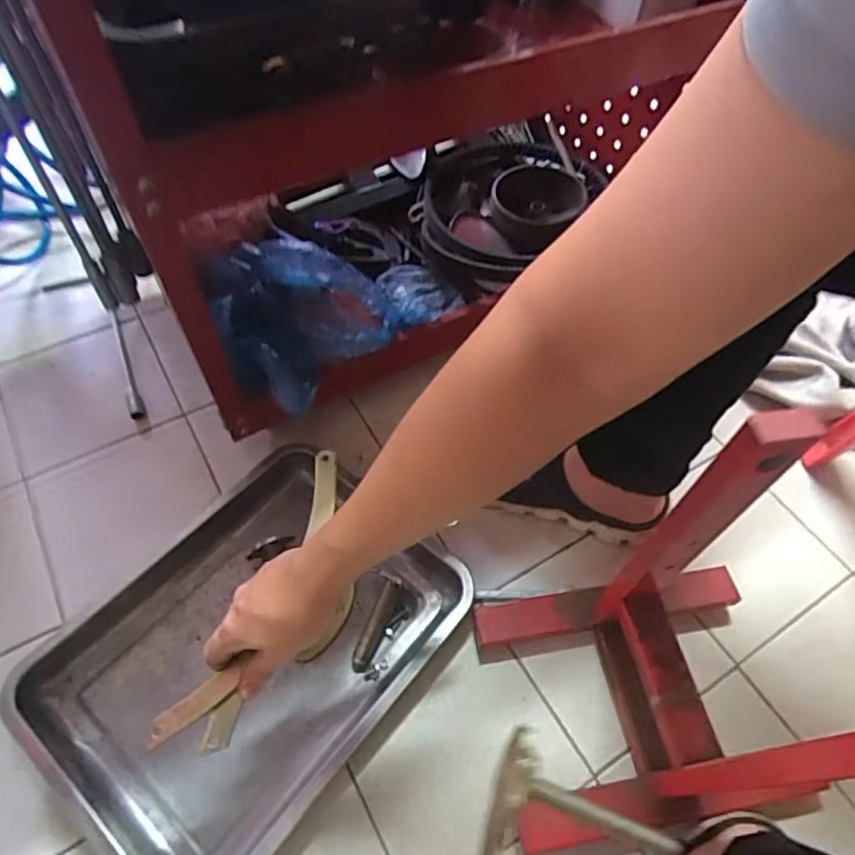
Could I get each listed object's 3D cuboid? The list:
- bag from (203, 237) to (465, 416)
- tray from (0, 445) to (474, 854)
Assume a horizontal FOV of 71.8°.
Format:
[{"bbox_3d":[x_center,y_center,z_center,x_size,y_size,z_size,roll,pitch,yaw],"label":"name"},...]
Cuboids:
[{"bbox_3d":[-0.109,-0.155,0.701,0.314,0.107,0.166,-37,66,-24],"label":"bag"},{"bbox_3d":[-0.174,0.217,0.600,0.291,0.046,0.384,36,59,19],"label":"tray"}]

